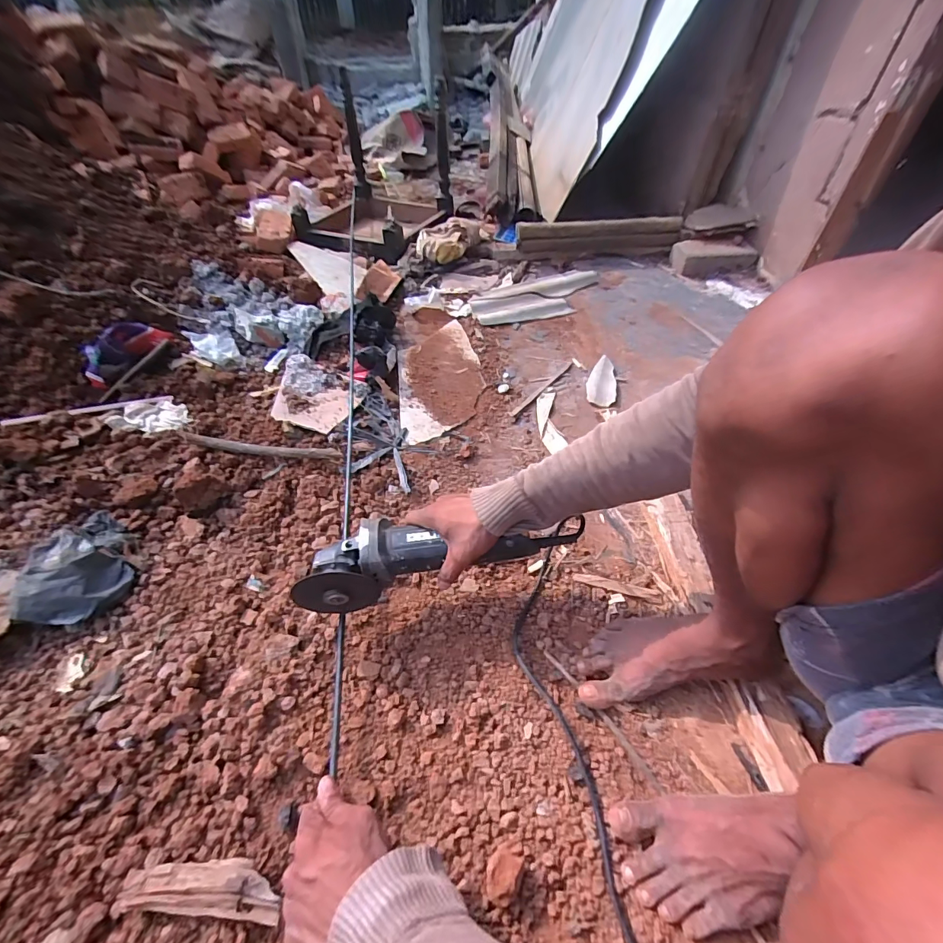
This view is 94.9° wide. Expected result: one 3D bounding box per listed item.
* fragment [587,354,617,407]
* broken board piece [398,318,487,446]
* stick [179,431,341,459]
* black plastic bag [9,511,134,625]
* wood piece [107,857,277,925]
[{"bbox_3d":[0.281,-0.197,0.933,0.060,0.012,0.158,11,50,6],"label":"fragment"},{"bbox_3d":[-0.068,-0.210,0.946,0.179,0.009,0.391,-5,50,-8],"label":"broken board piece"},{"bbox_3d":[-0.368,-0.045,0.752,0.287,0.024,0.018,7,50,3],"label":"stick"},{"bbox_3d":[-0.517,0.120,0.581,0.101,0.053,0.158,3,48,-2],"label":"black plastic bag"},{"bbox_3d":[-0.246,0.379,0.395,0.142,0.022,0.040,4,50,0],"label":"wood piece"}]

